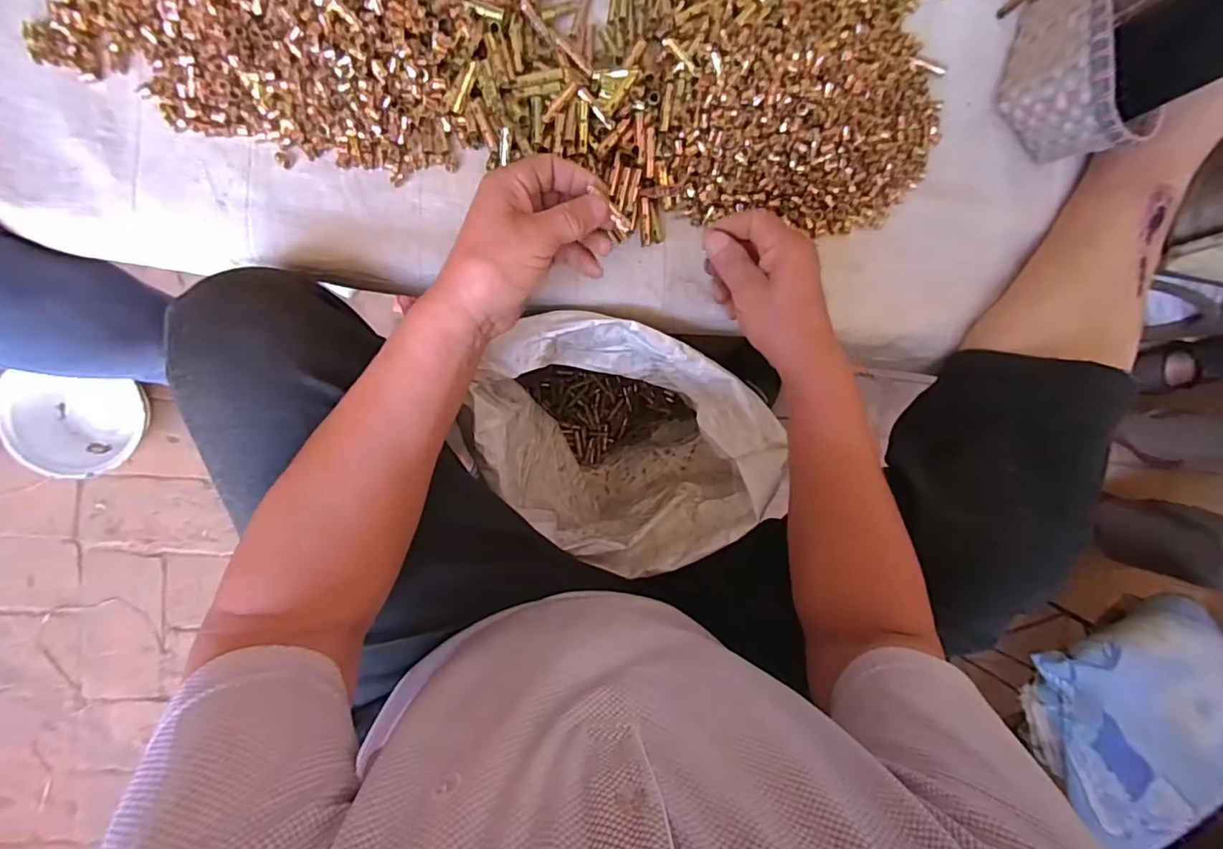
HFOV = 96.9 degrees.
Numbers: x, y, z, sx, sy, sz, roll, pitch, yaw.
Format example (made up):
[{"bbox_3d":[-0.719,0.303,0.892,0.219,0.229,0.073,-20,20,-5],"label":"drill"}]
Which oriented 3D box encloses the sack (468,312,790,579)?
[{"bbox_3d":[-0.018,0.016,0.674,0.287,0.409,0.215,32,89,-10],"label":"sack"}]

